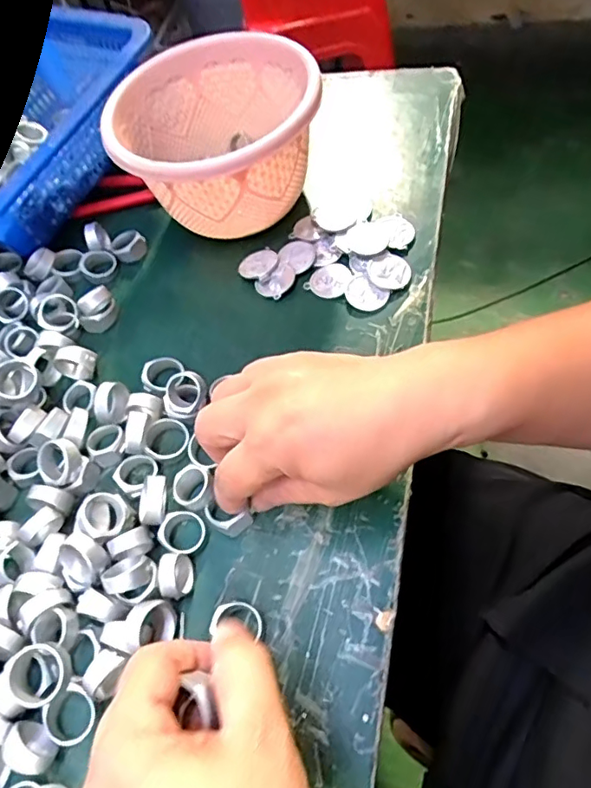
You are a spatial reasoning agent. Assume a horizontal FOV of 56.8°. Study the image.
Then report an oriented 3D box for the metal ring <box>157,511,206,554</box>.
[{"bbox_3d":[-0.061,0.075,0.297,0.023,0.011,0.023,-5,58,8],"label":"metal ring"}]

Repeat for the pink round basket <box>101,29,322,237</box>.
[{"bbox_3d":[-0.053,-0.181,0.399,0.132,0.101,0.137,-5,58,8],"label":"pink round basket"}]

